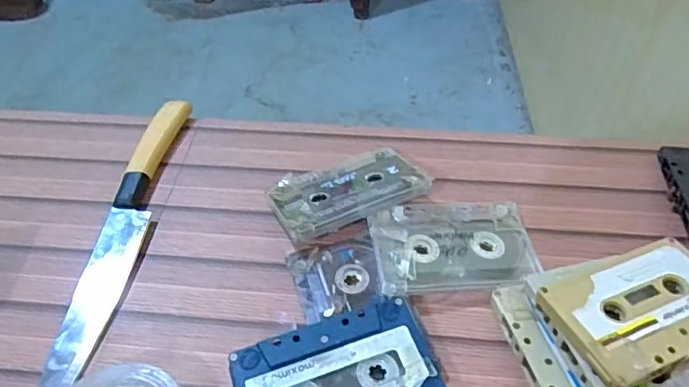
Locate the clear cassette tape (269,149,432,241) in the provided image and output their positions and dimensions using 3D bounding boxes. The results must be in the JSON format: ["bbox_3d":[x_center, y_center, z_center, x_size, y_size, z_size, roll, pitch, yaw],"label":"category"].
[{"bbox_3d":[0.000,-0.004,0.380,0.099,0.011,0.065,-19,36,-16],"label":"clear cassette tape"}]

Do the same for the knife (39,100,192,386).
[{"bbox_3d":[-0.149,0.019,0.377,0.029,0.020,0.242,2,47,3],"label":"knife"}]

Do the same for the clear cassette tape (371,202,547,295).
[{"bbox_3d":[0.069,0.031,0.352,0.100,0.014,0.061,-8,47,-6],"label":"clear cassette tape"}]

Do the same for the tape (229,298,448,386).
[{"bbox_3d":[-0.002,0.094,0.283,0.100,0.010,0.060,-15,48,-13],"label":"tape"}]

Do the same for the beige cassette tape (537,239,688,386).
[{"bbox_3d":[0.163,0.062,0.298,0.103,0.009,0.065,-15,42,-18],"label":"beige cassette tape"}]

